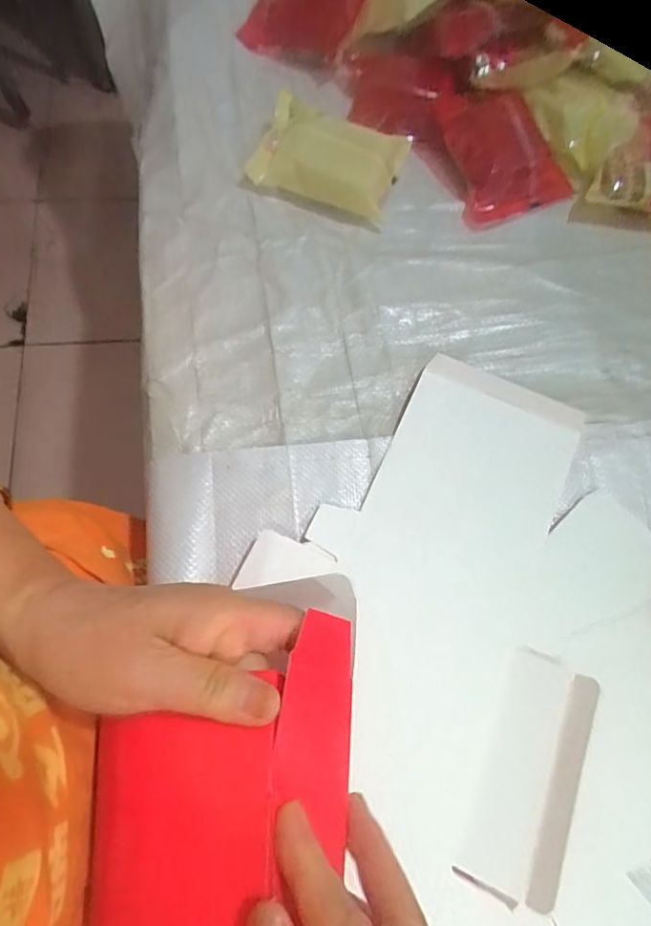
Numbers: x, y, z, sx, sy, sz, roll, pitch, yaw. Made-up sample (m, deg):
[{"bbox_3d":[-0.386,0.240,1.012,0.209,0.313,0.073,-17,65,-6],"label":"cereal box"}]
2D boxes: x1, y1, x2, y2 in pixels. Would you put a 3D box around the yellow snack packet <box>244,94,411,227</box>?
[{"bbox_3d":[0.003,-0.266,0.470,0.125,0.024,0.077,18,99,-7],"label":"yellow snack packet"}]

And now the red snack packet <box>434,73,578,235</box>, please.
[{"bbox_3d":[0.158,-0.274,0.477,0.098,0.022,0.116,-20,89,-12],"label":"red snack packet"}]

